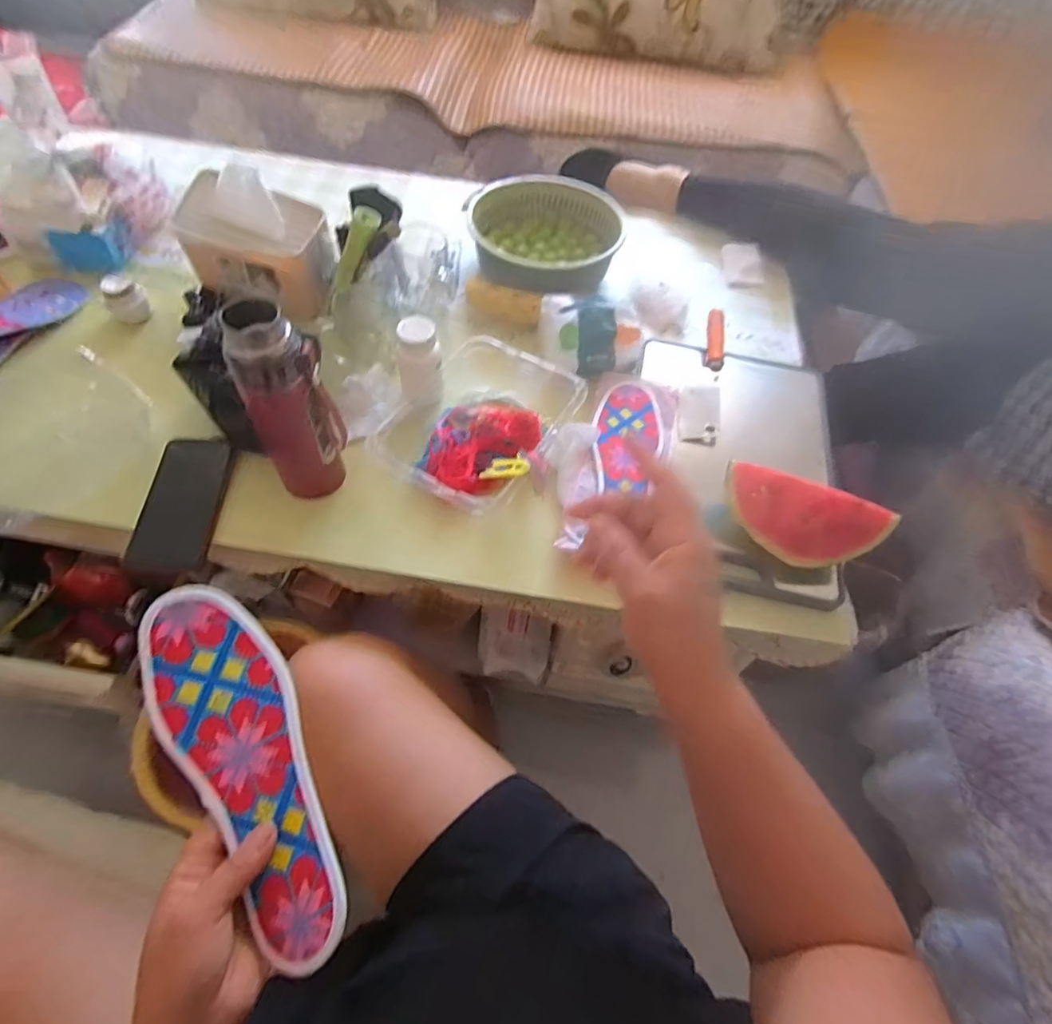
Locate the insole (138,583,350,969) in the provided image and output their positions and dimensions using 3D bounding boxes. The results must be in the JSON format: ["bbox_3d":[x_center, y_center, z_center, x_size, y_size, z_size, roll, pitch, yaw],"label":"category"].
[{"bbox_3d":[-0.183,0.162,0.372,0.079,0.020,0.244,-31,74,-15],"label":"insole"}]

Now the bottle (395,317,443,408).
[{"bbox_3d":[-0.126,-0.178,0.663,0.049,0.098,0.048,-10,58,-10],"label":"bottle"}]

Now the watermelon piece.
[{"bbox_3d":[0.282,0.007,0.578,0.155,0.082,0.045,21,19,22],"label":"watermelon piece"}]

